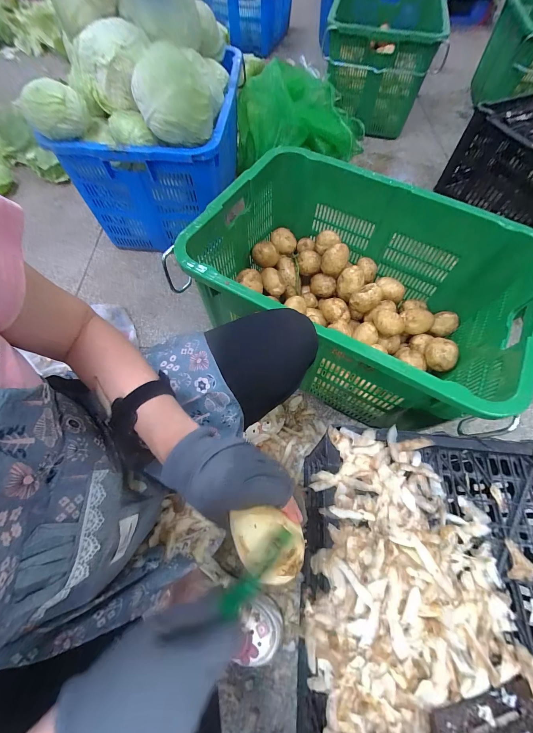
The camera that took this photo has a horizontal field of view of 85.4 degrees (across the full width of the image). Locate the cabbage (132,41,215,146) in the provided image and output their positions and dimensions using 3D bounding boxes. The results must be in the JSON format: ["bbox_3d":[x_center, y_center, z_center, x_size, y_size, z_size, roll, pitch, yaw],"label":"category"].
[{"bbox_3d":[-0.227,-0.672,0.713,0.179,0.137,0.171,-10,64,-6],"label":"cabbage"}]

